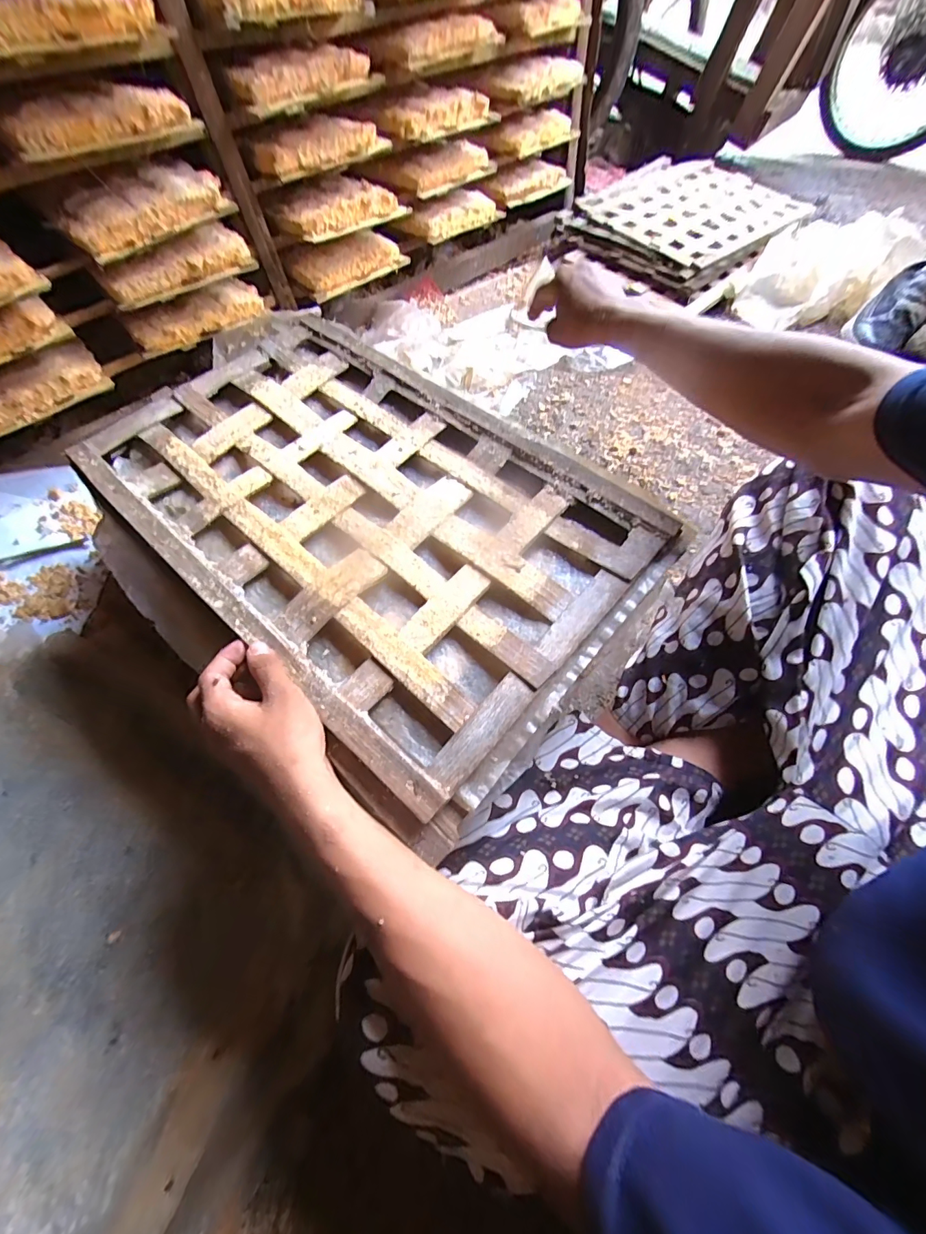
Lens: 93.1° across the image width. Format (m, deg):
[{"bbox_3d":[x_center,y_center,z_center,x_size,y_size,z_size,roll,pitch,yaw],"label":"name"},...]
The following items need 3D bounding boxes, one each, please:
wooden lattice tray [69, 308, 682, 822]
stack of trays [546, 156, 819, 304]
[{"bbox_3d":[-0.107,-0.119,0.428,0.539,0.043,0.318,39,67,22],"label":"wooden lattice tray"},{"bbox_3d":[0.545,-1.009,1.111,0.569,0.098,0.481,-37,65,-19],"label":"stack of trays"}]

